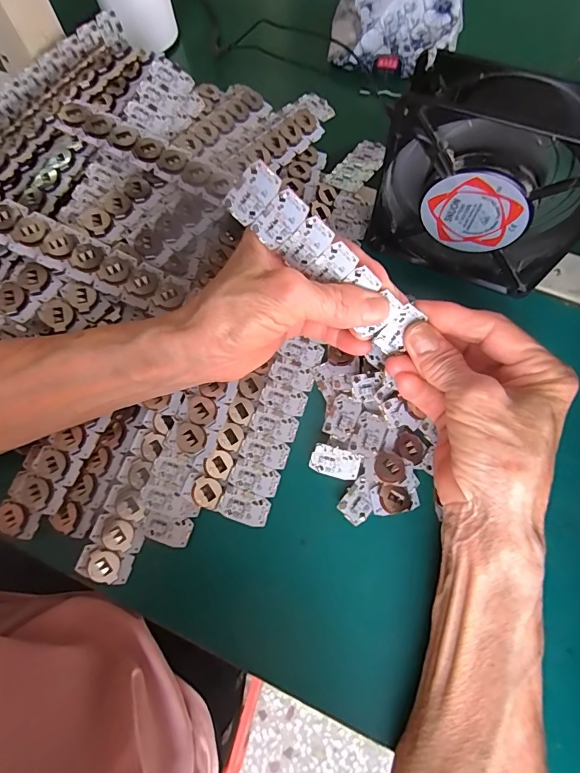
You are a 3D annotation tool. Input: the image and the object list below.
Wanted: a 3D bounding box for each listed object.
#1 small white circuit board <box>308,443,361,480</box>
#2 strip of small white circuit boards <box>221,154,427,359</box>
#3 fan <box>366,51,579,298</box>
[{"bbox_3d":[0.028,0.047,0.262,0.031,0.004,0.017,15,93,6],"label":"small white circuit board"},{"bbox_3d":[0.021,-0.065,0.223,0.120,0.029,0.008,38,33,-17],"label":"strip of small white circuit boards"},{"bbox_3d":[0.119,-0.120,0.261,0.121,0.122,0.042,20,74,9],"label":"fan"}]

